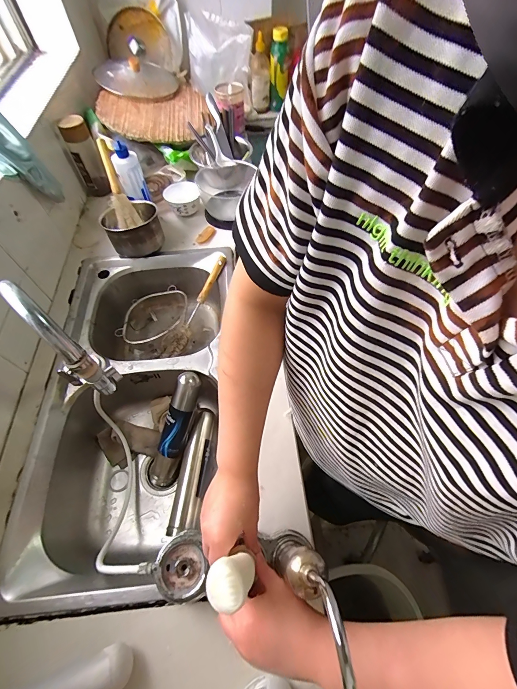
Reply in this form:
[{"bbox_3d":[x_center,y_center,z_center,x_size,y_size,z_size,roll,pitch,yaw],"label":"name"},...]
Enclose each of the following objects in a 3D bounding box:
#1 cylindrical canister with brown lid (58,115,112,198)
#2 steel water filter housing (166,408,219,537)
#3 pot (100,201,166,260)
[{"bbox_3d":[-0.528,-0.567,0.931,0.087,0.219,0.068,-27,62,-15],"label":"cylindrical canister with brown lid"},{"bbox_3d":[-0.140,0.276,0.680,0.064,0.060,0.251,6,59,4],"label":"steel water filter housing"},{"bbox_3d":[-0.332,-0.305,0.808,0.142,0.101,0.148,0,58,1],"label":"pot"}]

